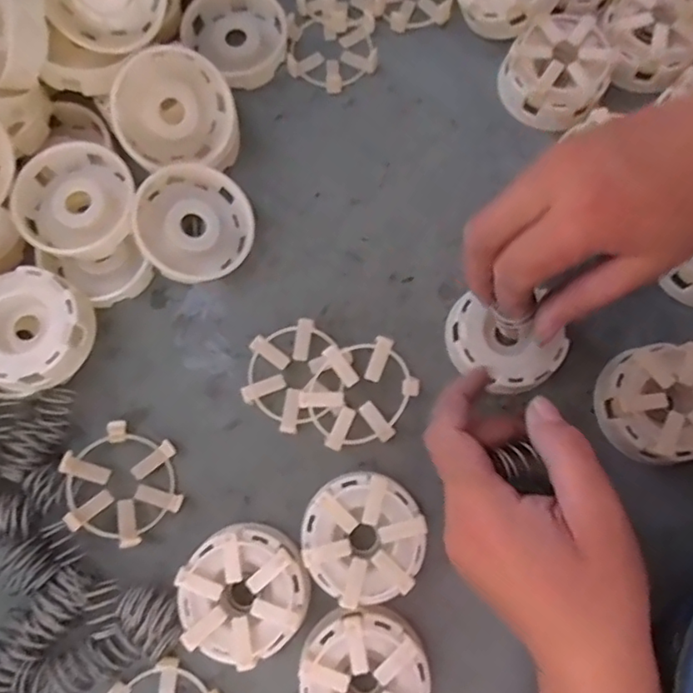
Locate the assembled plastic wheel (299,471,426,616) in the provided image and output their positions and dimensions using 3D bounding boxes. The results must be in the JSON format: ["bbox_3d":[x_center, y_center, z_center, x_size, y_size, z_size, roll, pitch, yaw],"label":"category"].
[{"bbox_3d":[0.009,0.101,0.310,0.063,0.031,0.063,0,78,1],"label":"assembled plastic wheel"}]

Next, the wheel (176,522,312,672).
[{"bbox_3d":[-0.053,0.128,0.303,0.063,0.030,0.062,0,78,1],"label":"wheel"}]

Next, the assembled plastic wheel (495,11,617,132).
[{"bbox_3d":[0.135,-0.177,0.367,0.062,0.030,0.064,0,78,1],"label":"assembled plastic wheel"}]

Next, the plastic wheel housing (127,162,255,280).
[{"bbox_3d":[-0.092,-0.074,0.346,0.066,0.033,0.069,-40,80,-7],"label":"plastic wheel housing"}]

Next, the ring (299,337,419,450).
[{"bbox_3d":[0.007,0.026,0.320,0.060,0.007,0.059,0,94,-2],"label":"ring"}]

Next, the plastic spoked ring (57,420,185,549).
[{"bbox_3d":[-0.122,0.075,0.315,0.063,0.012,0.058,8,70,-24],"label":"plastic spoked ring"}]

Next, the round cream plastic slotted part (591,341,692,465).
[{"bbox_3d":[0.176,0.031,0.322,0.063,0.033,0.062,0,78,1],"label":"round cream plastic slotted part"}]

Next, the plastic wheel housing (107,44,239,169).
[{"bbox_3d":[-0.103,-0.140,0.341,0.069,0.064,0.025,-39,44,-7],"label":"plastic wheel housing"}]

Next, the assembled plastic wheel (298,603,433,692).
[{"bbox_3d":[0.009,0.168,0.293,0.063,0.028,0.065,0,78,1],"label":"assembled plastic wheel"}]

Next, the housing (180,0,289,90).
[{"bbox_3d":[-0.071,-0.208,0.386,0.056,0.021,0.070,-43,81,-8],"label":"housing"}]

